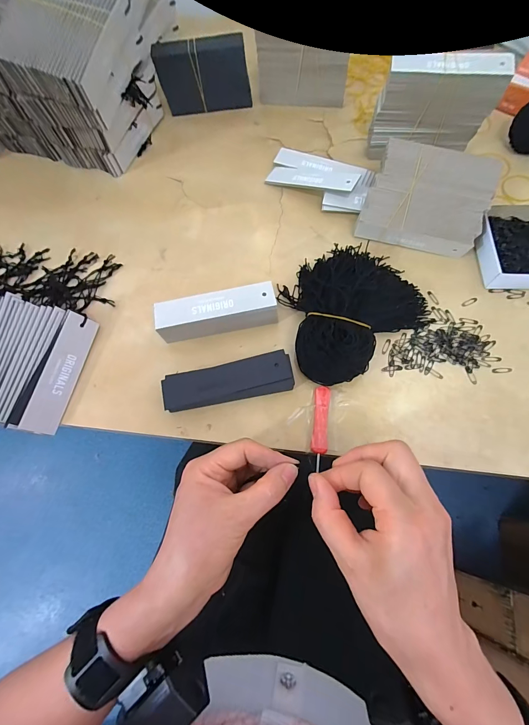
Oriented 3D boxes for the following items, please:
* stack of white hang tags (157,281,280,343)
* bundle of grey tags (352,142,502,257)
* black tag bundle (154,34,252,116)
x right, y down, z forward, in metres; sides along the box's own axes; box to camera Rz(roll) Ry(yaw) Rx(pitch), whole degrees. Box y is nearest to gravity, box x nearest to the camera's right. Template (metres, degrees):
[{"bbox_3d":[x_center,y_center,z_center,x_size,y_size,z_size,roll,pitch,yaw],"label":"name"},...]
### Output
[{"bbox_3d":[-0.050,-0.052,0.337,0.126,0.037,0.039,-9,69,-1],"label":"stack of white hang tags"},{"bbox_3d":[0.189,-0.191,0.366,0.133,0.059,0.106,14,70,8],"label":"bundle of grey tags"},{"bbox_3d":[-0.088,-0.423,0.460,0.129,0.079,0.037,-5,69,1],"label":"black tag bundle"}]

